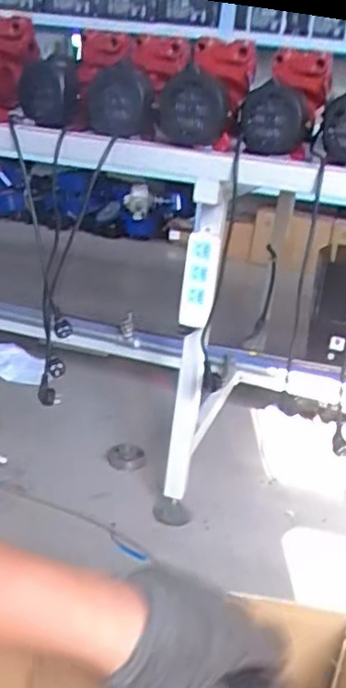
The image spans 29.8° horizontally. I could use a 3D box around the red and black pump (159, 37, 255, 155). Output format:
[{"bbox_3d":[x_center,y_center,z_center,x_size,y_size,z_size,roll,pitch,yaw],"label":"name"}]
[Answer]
[{"bbox_3d":[0.057,-0.435,1.125,0.151,0.170,0.225,8,22,2],"label":"red and black pump"}]

